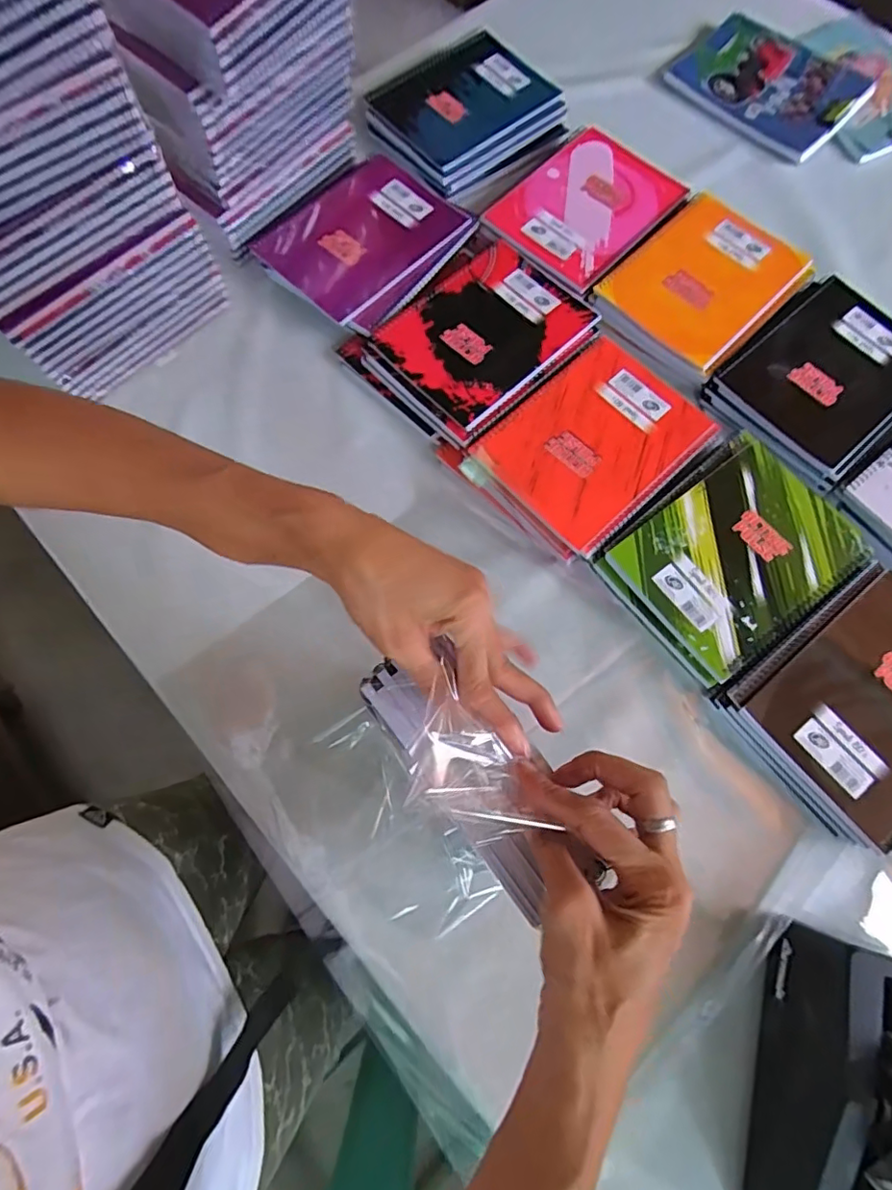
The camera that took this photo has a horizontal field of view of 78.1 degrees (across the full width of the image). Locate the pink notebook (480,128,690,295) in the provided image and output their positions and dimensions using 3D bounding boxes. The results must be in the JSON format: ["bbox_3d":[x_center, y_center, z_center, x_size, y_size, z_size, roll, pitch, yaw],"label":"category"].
[{"bbox_3d":[0.163,-0.448,0.629,0.154,0.012,0.210,42,77,11],"label":"pink notebook"}]

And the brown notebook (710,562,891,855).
[{"bbox_3d":[0.367,0.086,0.468,0.209,0.017,0.165,-38,77,-8],"label":"brown notebook"}]

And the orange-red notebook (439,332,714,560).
[{"bbox_3d":[0.134,-0.148,0.535,0.211,0.027,0.163,-43,78,-9],"label":"orange-red notebook"}]

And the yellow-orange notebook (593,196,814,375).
[{"bbox_3d":[0.284,-0.344,0.592,0.156,0.007,0.199,43,80,12],"label":"yellow-orange notebook"}]

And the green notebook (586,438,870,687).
[{"bbox_3d":[0.269,-0.039,0.505,0.210,0.017,0.155,-38,77,-9],"label":"green notebook"}]

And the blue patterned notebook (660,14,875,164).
[{"bbox_3d":[0.413,-0.661,0.709,0.221,0.019,0.160,39,76,11],"label":"blue patterned notebook"}]

